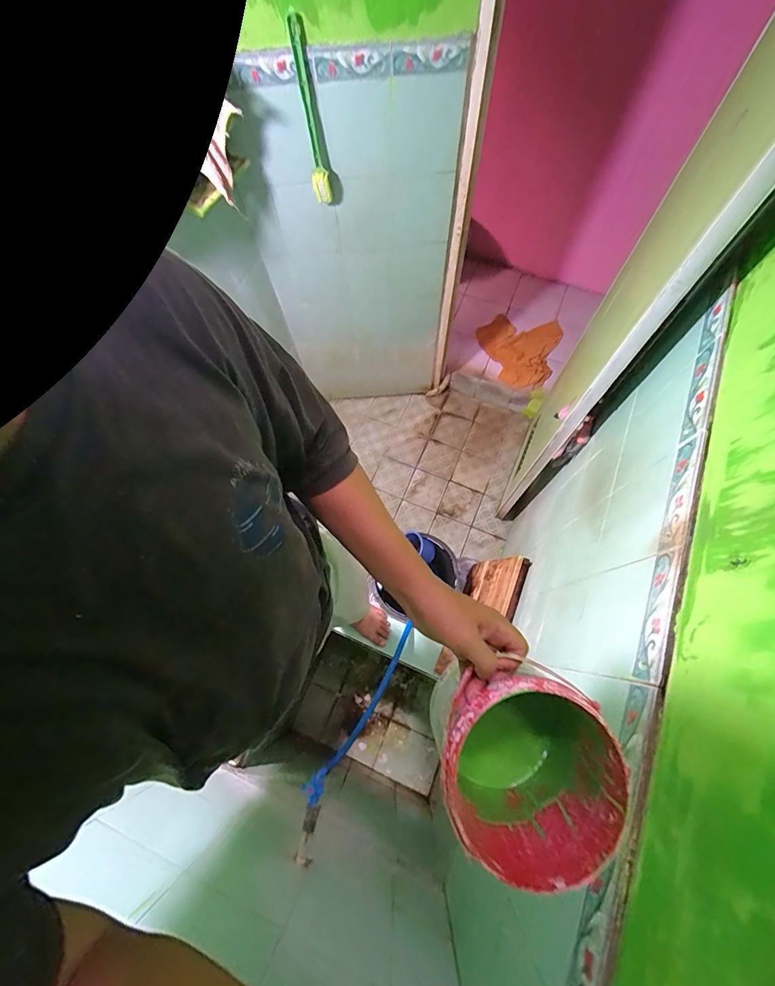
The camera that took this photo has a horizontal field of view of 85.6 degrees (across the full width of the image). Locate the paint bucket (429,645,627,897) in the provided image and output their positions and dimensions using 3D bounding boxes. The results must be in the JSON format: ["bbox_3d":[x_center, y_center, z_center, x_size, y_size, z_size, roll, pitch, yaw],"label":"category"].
[{"bbox_3d":[0.143,0.306,0.488,0.168,0.220,0.182,0,68,1],"label":"paint bucket"}]

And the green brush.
[{"bbox_3d":[-0.234,-1.144,1.293,0.061,0.446,0.056,-13,47,-4],"label":"green brush"}]

